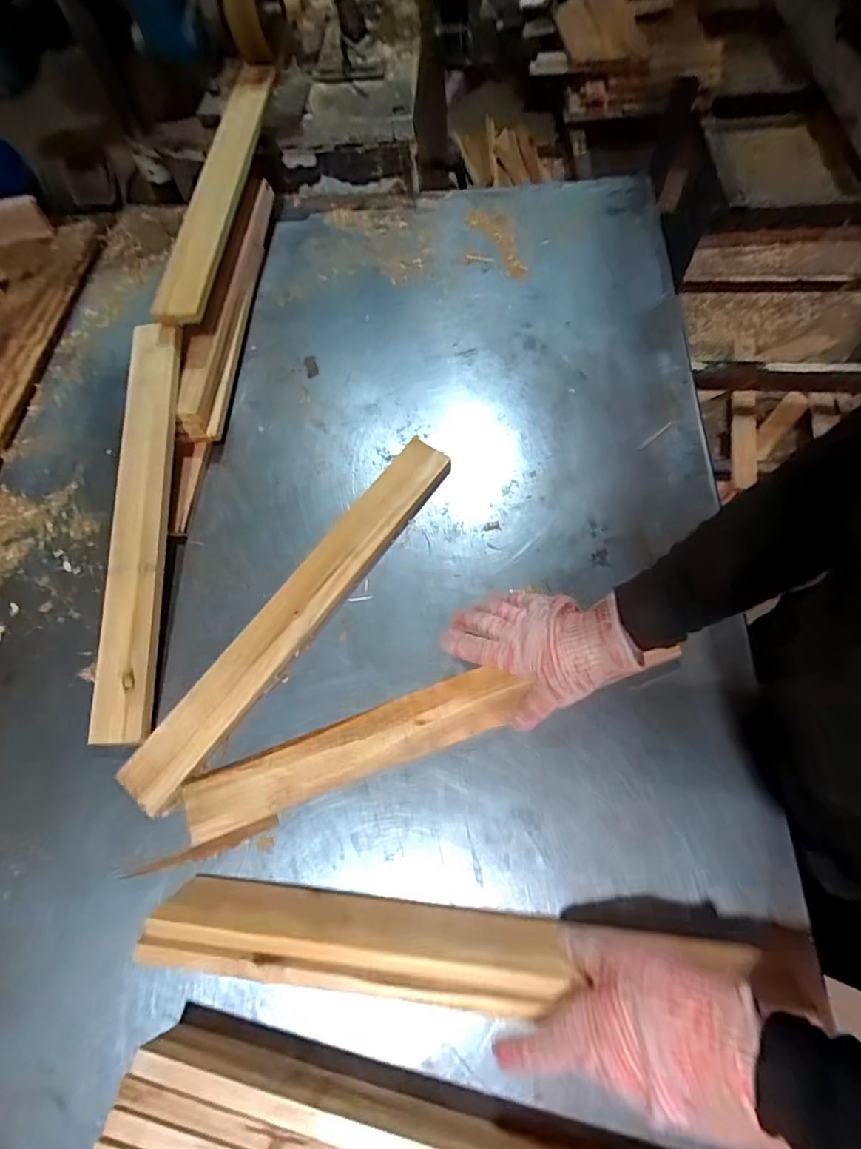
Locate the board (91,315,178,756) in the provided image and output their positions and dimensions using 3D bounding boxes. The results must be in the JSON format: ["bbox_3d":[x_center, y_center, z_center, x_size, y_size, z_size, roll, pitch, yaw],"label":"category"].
[{"bbox_3d":[-0.338,-0.072,0.583,0.070,0.019,0.497,-7,72,11],"label":"board"}]

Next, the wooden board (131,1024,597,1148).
[{"bbox_3d":[0.027,0.401,0.357,0.481,0.069,0.015,9,66,8],"label":"wooden board"}]

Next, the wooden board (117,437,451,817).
[{"bbox_3d":[-0.137,0.031,0.563,0.062,0.022,0.484,33,71,17],"label":"wooden board"}]

